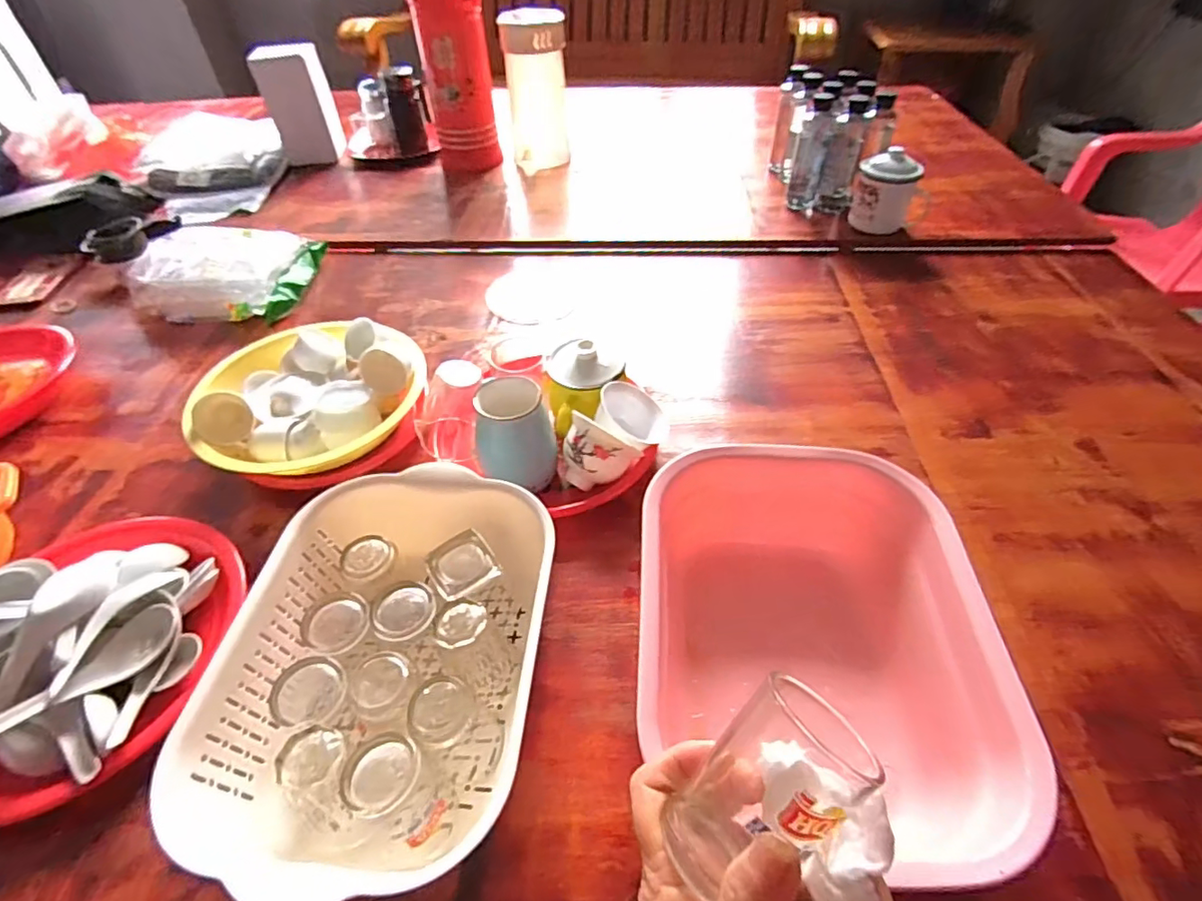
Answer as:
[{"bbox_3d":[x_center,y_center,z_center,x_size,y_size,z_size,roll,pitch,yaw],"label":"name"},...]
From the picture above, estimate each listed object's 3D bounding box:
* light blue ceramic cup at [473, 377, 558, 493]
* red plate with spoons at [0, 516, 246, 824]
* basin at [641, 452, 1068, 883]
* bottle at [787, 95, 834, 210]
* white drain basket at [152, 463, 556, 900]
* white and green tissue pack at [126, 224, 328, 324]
[{"bbox_3d":[-0.086,-0.015,0.580,0.080,0.100,0.069,-8,47,-6],"label":"light blue ceramic cup"},{"bbox_3d":[-0.431,0.161,0.469,0.198,0.089,0.250,7,47,8],"label":"red plate with spoons"},{"bbox_3d":[0.147,0.138,0.435,0.231,0.109,0.281,2,47,3],"label":"basin"},{"bbox_3d":[0.369,-0.514,0.996,0.053,0.181,0.050,14,49,14],"label":"bottle"},{"bbox_3d":[-0.155,0.166,0.435,0.219,0.103,0.289,3,47,4],"label":"white drain basket"},{"bbox_3d":[-0.584,-0.293,0.886,0.216,0.079,0.199,1,47,3],"label":"white and green tissue pack"}]

